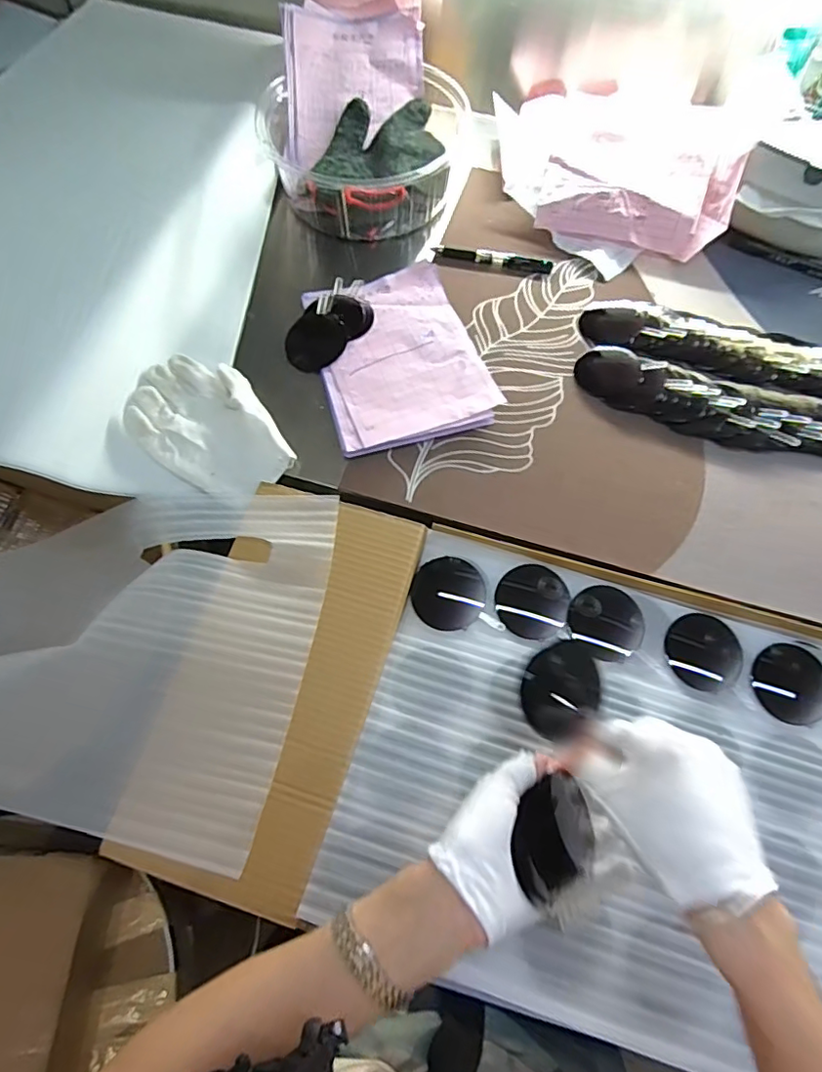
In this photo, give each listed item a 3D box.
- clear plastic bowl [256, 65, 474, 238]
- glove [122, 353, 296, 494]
[{"bbox_3d":[-0.050,-0.434,0.650,0.227,0.077,0.185,-12,68,-4],"label":"clear plastic bowl"},{"bbox_3d":[-0.191,-0.106,0.526,0.168,0.016,0.109,37,73,14],"label":"glove"}]

